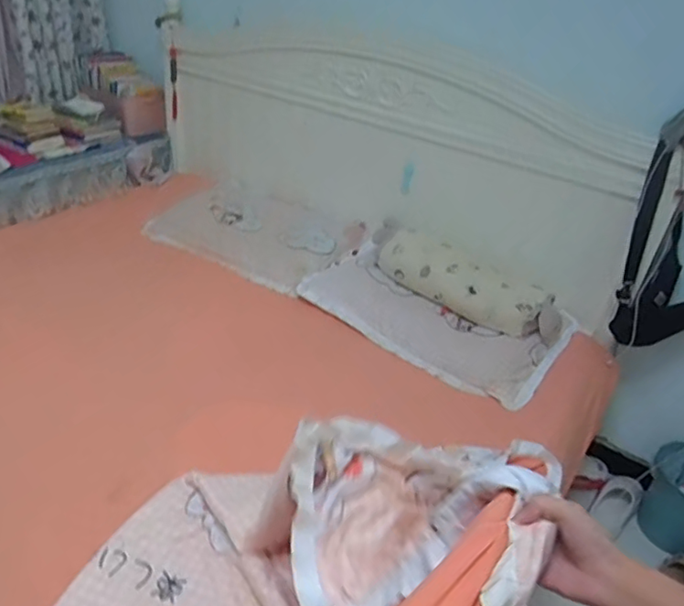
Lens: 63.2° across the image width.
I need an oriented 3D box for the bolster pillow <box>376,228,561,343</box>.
[{"bbox_3d":[0.373,-0.054,1.719,0.615,0.160,0.132,30,38,31],"label":"bolster pillow"}]

